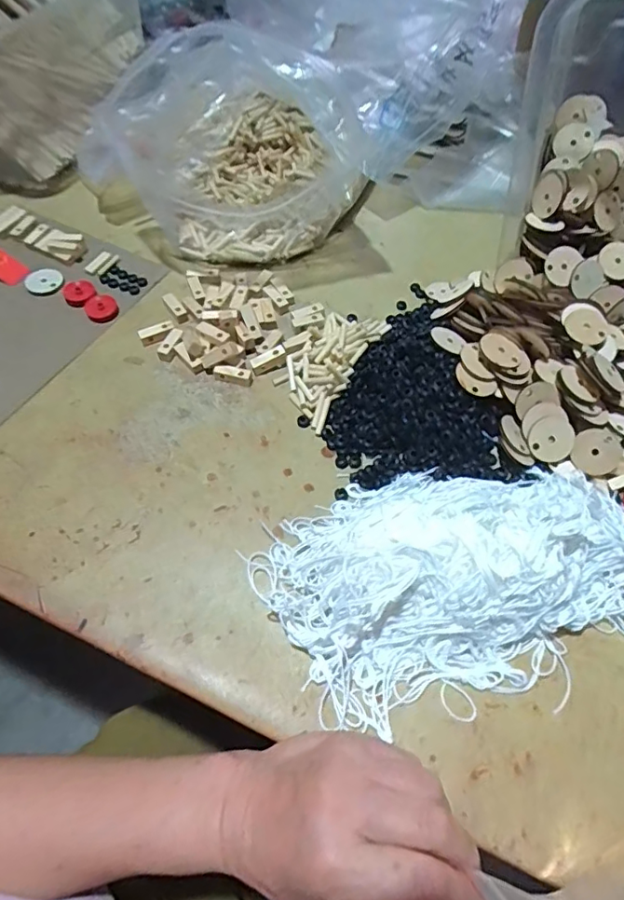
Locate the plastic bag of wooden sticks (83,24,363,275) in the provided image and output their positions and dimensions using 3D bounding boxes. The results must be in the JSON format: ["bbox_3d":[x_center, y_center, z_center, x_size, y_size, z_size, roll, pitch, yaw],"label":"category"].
[{"bbox_3d":[-0.075,-0.307,0.524,0.249,0.134,0.202,-28,61,-19],"label":"plastic bag of wooden sticks"}]

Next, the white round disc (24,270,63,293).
[{"bbox_3d":[-0.247,-0.156,0.496,0.032,0.009,0.031,-19,59,-13],"label":"white round disc"}]

